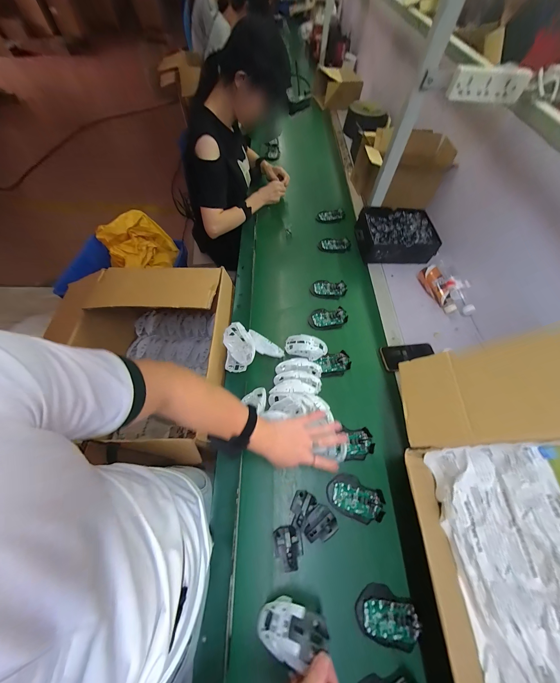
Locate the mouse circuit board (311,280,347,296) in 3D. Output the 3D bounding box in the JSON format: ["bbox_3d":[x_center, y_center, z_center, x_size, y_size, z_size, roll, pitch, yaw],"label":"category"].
[{"bbox_3d":[0.158,-0.173,0.779,0.111,0.026,0.059,6,59,0],"label":"mouse circuit board"}]

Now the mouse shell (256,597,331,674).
[{"bbox_3d":[0.016,0.463,0.390,0.109,0.034,0.064,-3,44,34],"label":"mouse shell"}]

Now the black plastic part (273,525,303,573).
[{"bbox_3d":[0.017,0.397,0.466,0.052,0.016,0.065,-5,59,-7],"label":"black plastic part"}]

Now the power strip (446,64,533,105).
[{"bbox_3d":[0.486,-0.599,0.565,0.177,0.057,0.023,-2,59,-5],"label":"power strip"}]

